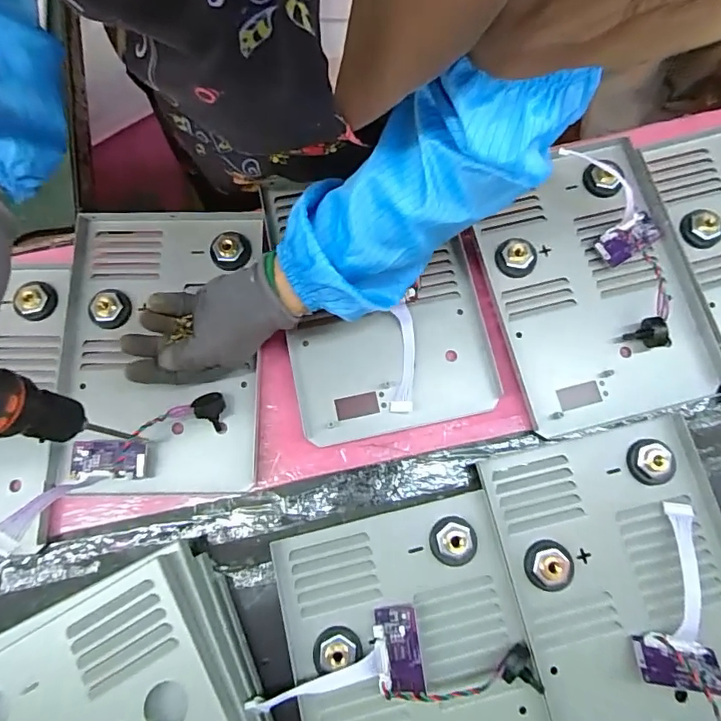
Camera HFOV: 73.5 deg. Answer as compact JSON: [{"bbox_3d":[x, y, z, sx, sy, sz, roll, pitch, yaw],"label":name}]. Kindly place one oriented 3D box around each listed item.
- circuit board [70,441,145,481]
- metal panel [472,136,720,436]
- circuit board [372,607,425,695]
[{"bbox_3d":[-0.218,0.086,0.417,0.059,0.020,0.033,-2,74,1],"label":"circuit board"},{"bbox_3d":[0.211,-0.081,0.449,0.182,0.029,0.256,-16,74,-3],"label":"metal panel"},{"bbox_3d":[0.028,0.220,0.365,0.033,0.012,0.057,-9,73,9],"label":"circuit board"}]

